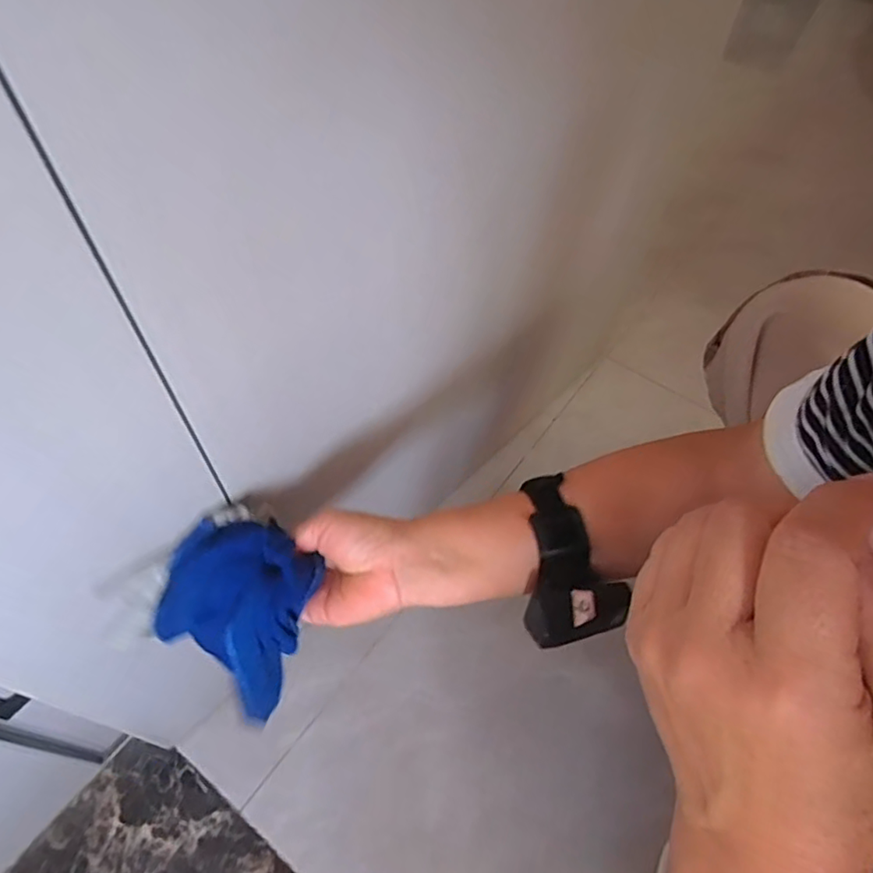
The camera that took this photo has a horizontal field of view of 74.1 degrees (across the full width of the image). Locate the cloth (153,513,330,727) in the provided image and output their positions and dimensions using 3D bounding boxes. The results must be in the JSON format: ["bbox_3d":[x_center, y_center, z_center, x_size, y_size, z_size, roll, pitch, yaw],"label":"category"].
[{"bbox_3d":[-0.138,0.116,0.410,0.089,0.071,0.114,18,55,7],"label":"cloth"}]

